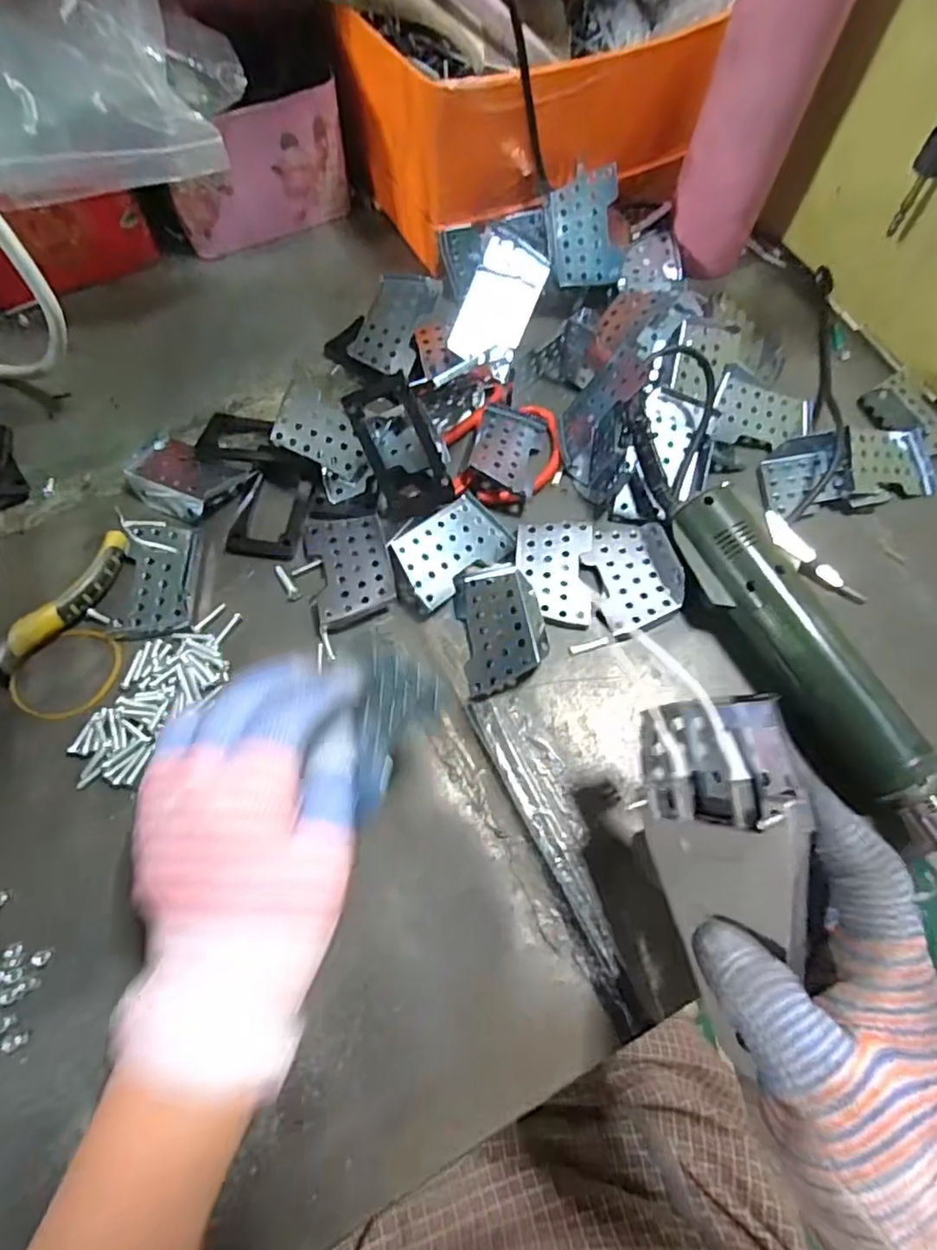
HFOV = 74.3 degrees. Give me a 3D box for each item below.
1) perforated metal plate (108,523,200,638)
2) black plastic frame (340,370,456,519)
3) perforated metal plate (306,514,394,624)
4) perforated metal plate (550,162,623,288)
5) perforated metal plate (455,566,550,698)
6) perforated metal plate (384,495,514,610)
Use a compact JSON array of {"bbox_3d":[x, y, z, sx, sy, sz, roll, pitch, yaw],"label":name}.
[{"bbox_3d":[-0.180,-0.028,0.359,0.044,0.010,0.072,-2,66,-3],"label":"perforated metal plate"},{"bbox_3d":[-0.041,-0.106,0.372,0.044,0.009,0.077,-19,105,-2],"label":"black plastic frame"},{"bbox_3d":[-0.070,-0.037,0.366,0.046,0.011,0.071,-14,67,-8],"label":"perforated metal plate"},{"bbox_3d":[0.083,-0.276,0.435,0.046,0.012,0.068,-2,106,17],"label":"perforated metal plate"},{"bbox_3d":[0.020,-0.001,0.349,0.048,0.020,0.073,-8,67,-6],"label":"perforated metal plate"},{"bbox_3d":[-0.011,-0.044,0.371,0.074,0.016,0.047,-33,88,-25],"label":"perforated metal plate"}]

